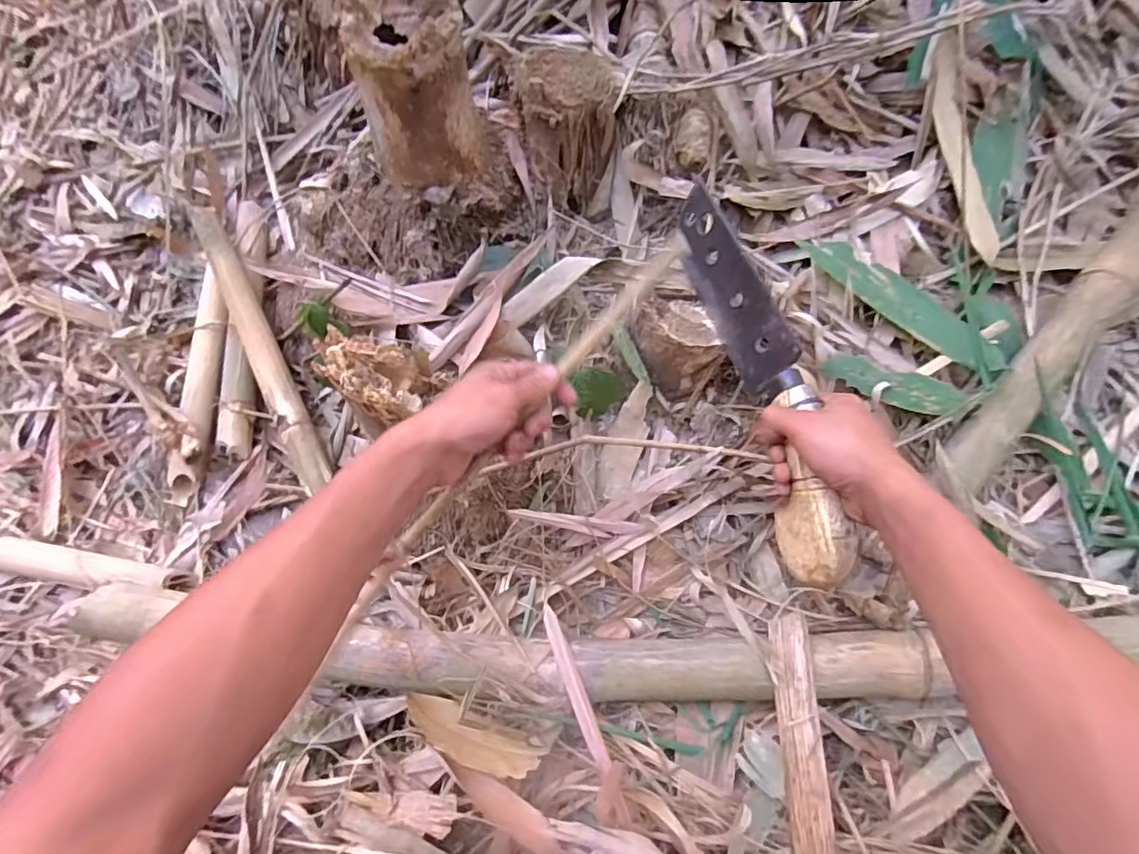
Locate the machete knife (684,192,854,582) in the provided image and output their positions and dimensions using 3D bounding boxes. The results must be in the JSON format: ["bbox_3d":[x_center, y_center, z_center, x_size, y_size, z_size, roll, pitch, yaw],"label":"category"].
[{"bbox_3d":[0.168,-0.057,0.497,0.042,0.070,0.380,-11,70,-2],"label":"machete knife"}]

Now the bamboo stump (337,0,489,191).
[{"bbox_3d":[-0.164,-0.362,0.607,0.114,0.178,0.114,17,64,8],"label":"bamboo stump"}]

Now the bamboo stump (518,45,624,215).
[{"bbox_3d":[-0.003,-0.376,0.705,0.116,0.129,0.130,-3,63,-2],"label":"bamboo stump"}]

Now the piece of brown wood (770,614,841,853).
[{"bbox_3d":[0.207,0.304,0.487,0.036,0.020,0.265,1,63,0],"label":"piece of brown wood"}]

